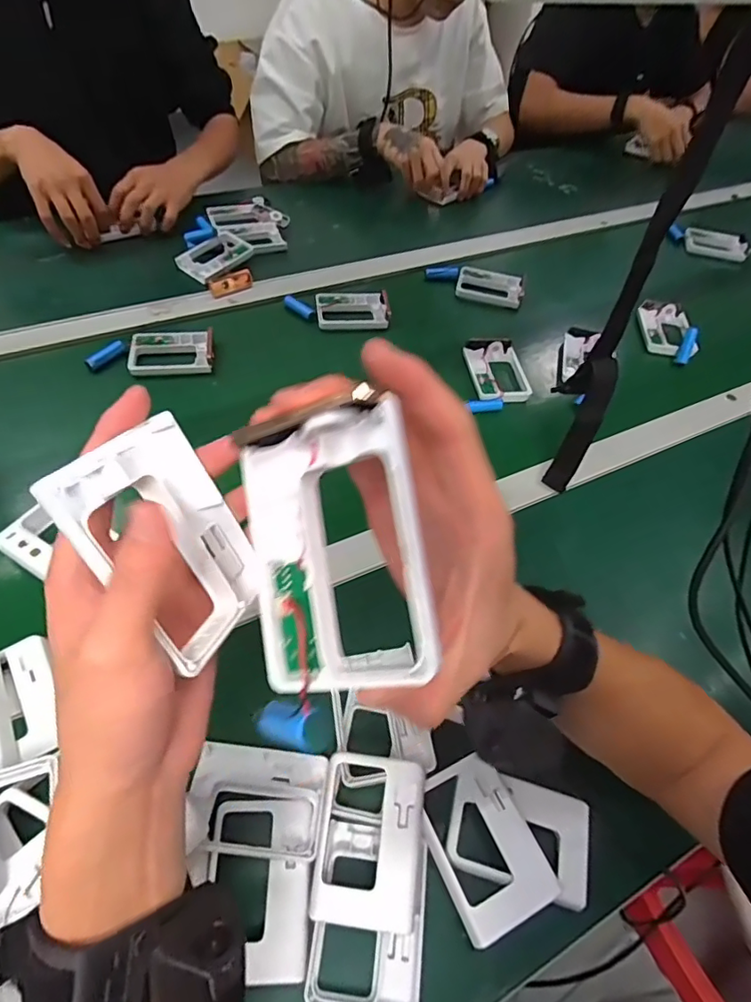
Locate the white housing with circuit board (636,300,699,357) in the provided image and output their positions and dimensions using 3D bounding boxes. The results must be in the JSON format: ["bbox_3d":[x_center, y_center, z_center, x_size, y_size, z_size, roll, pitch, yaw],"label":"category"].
[{"bbox_3d":[0.417,-0.249,0.751,0.069,0.022,0.106,14,53,3],"label":"white housing with circuit board"}]

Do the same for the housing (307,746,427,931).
[{"bbox_3d":[-0.003,0.216,0.336,0.066,0.013,0.094,4,67,5],"label":"housing"}]

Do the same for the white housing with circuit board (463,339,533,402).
[{"bbox_3d":[0.157,-0.165,0.664,0.074,0.023,0.111,-3,52,-7],"label":"white housing with circuit board"}]

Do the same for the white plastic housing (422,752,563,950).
[{"bbox_3d":[0.070,0.224,0.344,0.065,0.014,0.093,-18,57,-20],"label":"white plastic housing"}]

